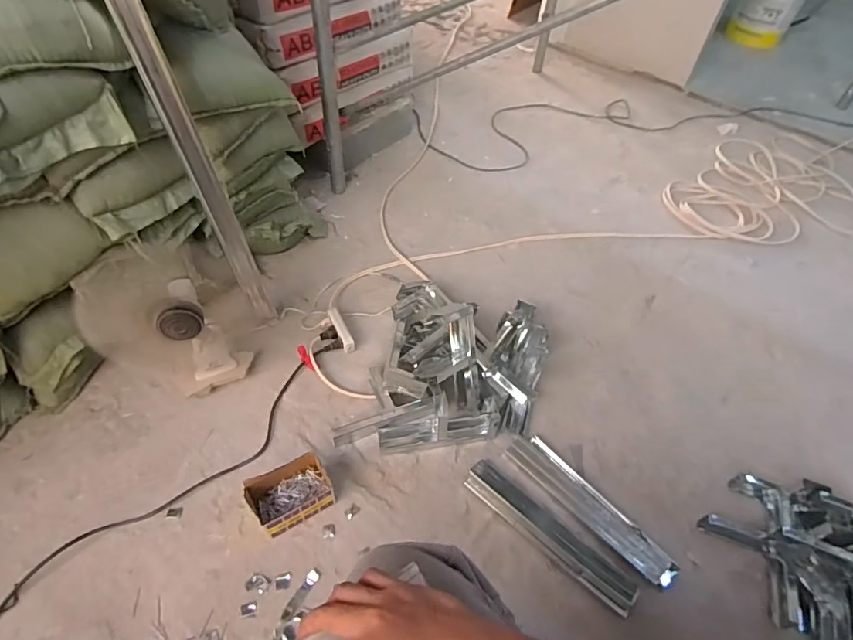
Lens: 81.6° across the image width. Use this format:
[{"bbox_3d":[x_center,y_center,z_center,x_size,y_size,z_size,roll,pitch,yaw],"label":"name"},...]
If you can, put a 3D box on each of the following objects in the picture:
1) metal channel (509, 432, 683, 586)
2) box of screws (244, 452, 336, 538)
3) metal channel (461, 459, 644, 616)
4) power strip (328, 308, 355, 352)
[{"bbox_3d":[0.302,0.339,0.917,0.072,0.018,0.339,-35,61,-26],"label":"metal channel"},{"bbox_3d":[-0.236,0.307,0.871,0.134,0.085,0.098,-28,58,-23],"label":"box of screws"},{"bbox_3d":[0.216,0.371,0.876,0.329,0.033,0.063,35,56,25],"label":"metal channel"},{"bbox_3d":[-0.192,0.021,1.114,0.027,0.026,0.108,-22,71,-19],"label":"power strip"}]

